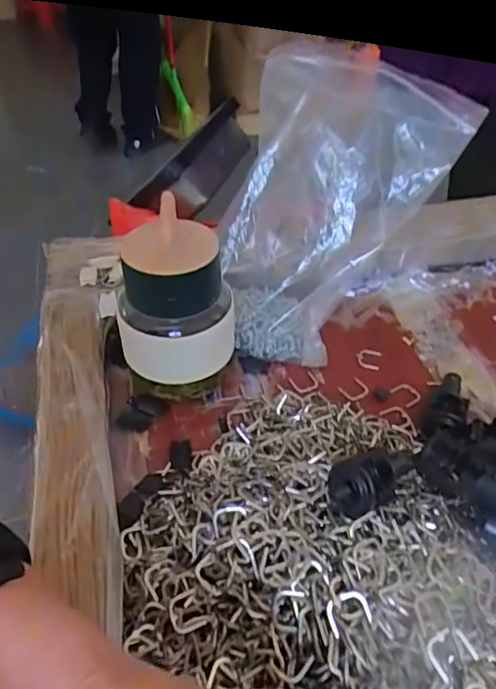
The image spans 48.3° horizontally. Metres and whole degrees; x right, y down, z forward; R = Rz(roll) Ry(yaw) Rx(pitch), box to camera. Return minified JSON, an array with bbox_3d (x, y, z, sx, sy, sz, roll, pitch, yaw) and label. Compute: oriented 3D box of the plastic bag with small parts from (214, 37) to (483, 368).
[{"bbox_3d":[0.051,-0.100,0.424,0.153,0.228,0.057,26,6,9],"label":"plastic bag with small parts"}]

